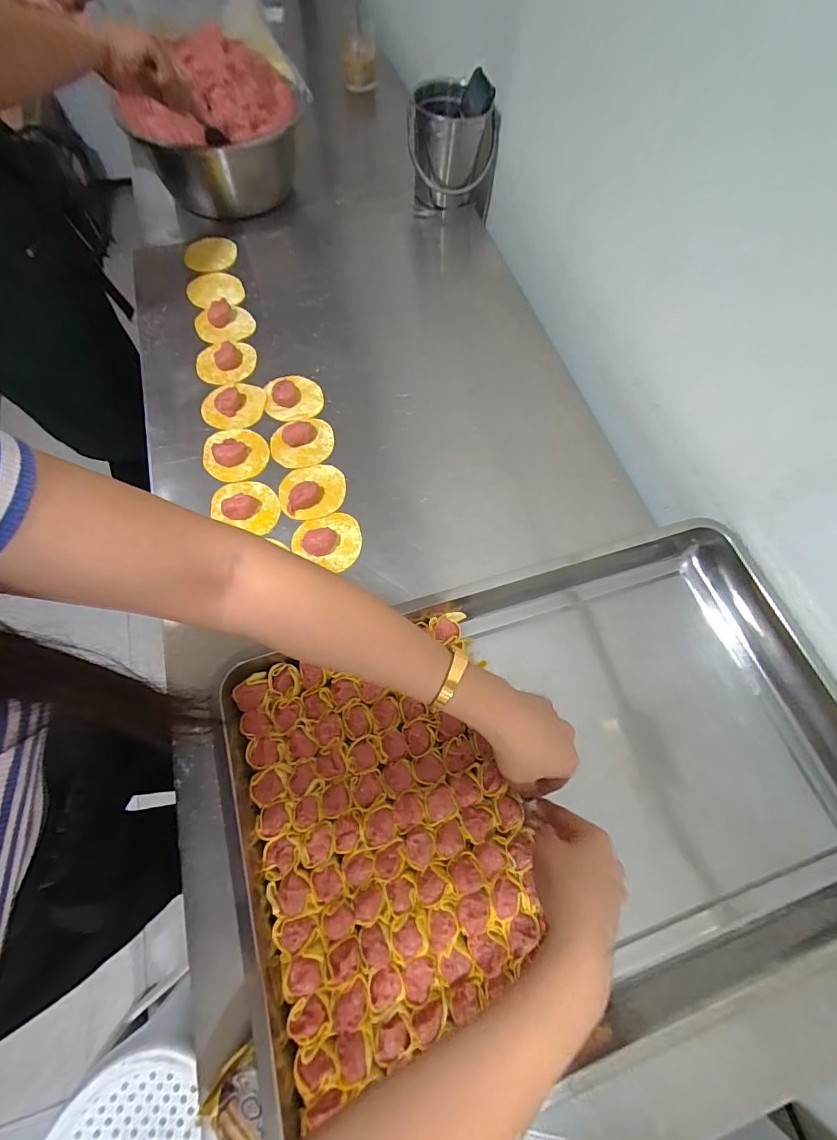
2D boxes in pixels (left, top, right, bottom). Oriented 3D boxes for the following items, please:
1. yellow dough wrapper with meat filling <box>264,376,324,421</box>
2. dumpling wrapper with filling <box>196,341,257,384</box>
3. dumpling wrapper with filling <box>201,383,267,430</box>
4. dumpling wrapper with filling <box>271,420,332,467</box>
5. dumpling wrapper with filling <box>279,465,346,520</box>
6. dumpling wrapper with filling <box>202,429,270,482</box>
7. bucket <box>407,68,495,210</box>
[{"bbox_3d":[-0.177,-0.246,0.612,0.078,0.025,0.071,-12,65,-7],"label":"yellow dough wrapper with meat filling"},{"bbox_3d":[-0.280,-0.302,0.635,0.084,0.025,0.062,-16,66,-9],"label":"dumpling wrapper with filling"},{"bbox_3d":[-0.259,-0.235,0.606,0.079,0.019,0.079,5,64,1],"label":"dumpling wrapper with filling"},{"bbox_3d":[-0.155,-0.172,0.581,0.082,0.018,0.068,-25,68,-13],"label":"dumpling wrapper with filling"},{"bbox_3d":[-0.135,-0.104,0.552,0.083,0.020,0.074,-23,67,-12],"label":"dumpling wrapper with filling"},{"bbox_3d":[-0.241,-0.157,0.573,0.080,0.021,0.079,1,64,-1],"label":"dumpling wrapper with filling"},{"bbox_3d":[0.052,-0.695,0.731,0.139,0.157,0.139,5,64,1],"label":"bucket"}]

